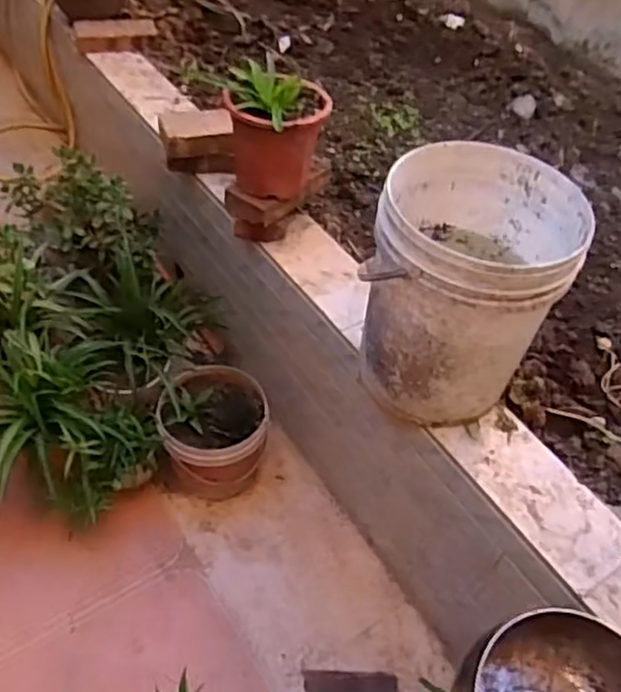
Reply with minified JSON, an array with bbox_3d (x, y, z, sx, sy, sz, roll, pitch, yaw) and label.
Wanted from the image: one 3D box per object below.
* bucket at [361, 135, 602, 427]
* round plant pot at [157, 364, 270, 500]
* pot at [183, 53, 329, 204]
[{"bbox_3d":[0.240,-0.085,1.095,0.287,0.370,0.304,3,47,-4],"label":"bucket"},{"bbox_3d":[-0.221,0.209,1.554,0.229,0.260,0.231,3,47,-4],"label":"round plant pot"},{"bbox_3d":[-0.077,-0.420,1.318,0.210,0.200,0.172,33,52,23],"label":"pot"}]

